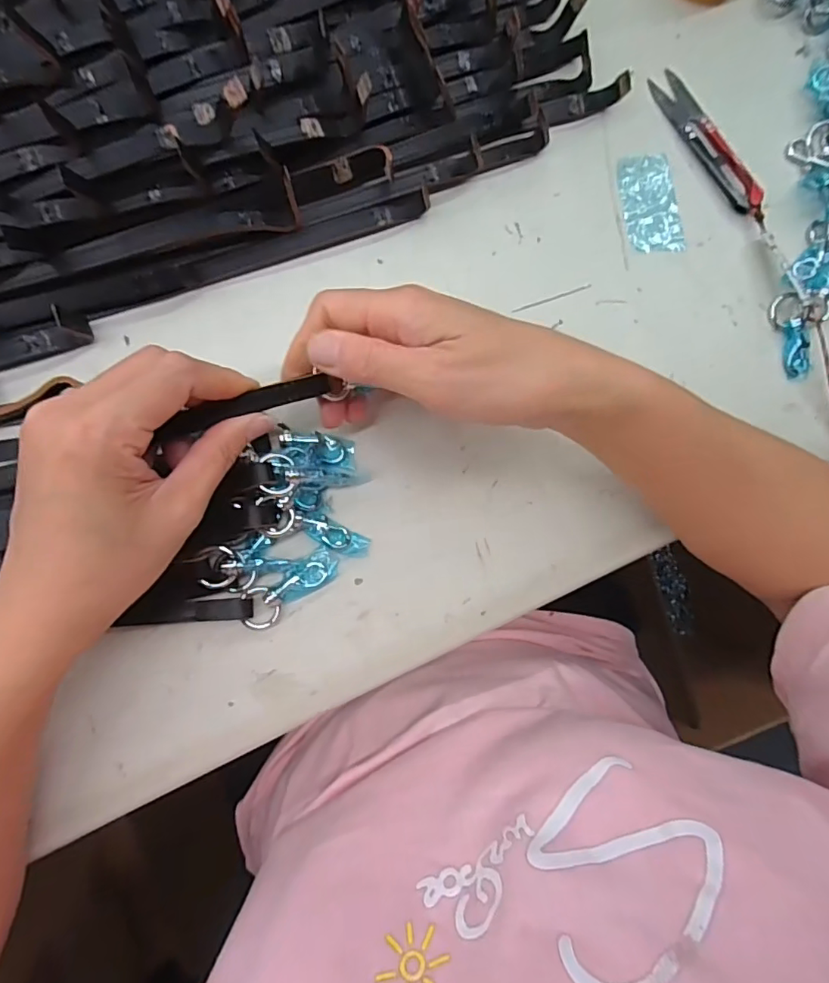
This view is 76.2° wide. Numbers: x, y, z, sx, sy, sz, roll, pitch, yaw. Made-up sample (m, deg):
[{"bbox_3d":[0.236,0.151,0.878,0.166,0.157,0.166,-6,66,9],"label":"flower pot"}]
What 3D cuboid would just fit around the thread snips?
[{"bbox_3d":[0.189,-0.222,0.338,0.025,0.007,0.109,-32,90,-8],"label":"thread snips"}]

